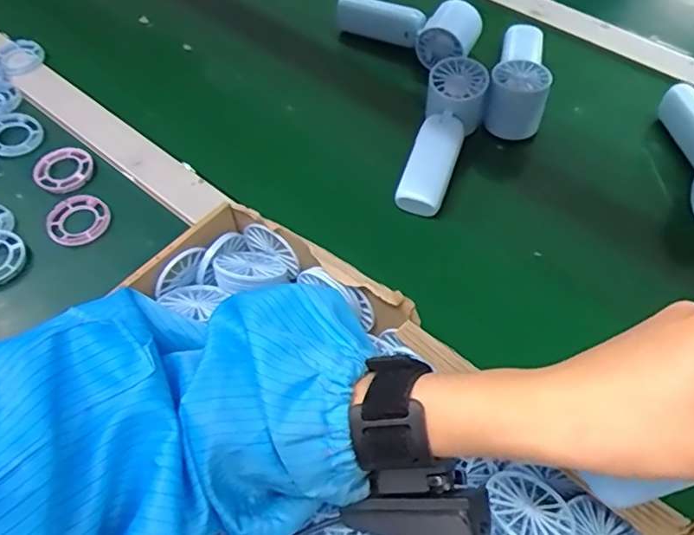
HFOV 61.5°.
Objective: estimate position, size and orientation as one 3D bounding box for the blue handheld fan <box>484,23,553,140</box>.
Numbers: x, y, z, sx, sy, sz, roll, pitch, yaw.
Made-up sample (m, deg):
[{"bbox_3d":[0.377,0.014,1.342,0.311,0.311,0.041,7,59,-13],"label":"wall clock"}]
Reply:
[{"bbox_3d":[0.168,-0.193,0.561,0.055,0.048,0.150,9,58,8],"label":"blue handheld fan"}]

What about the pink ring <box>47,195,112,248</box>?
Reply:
[{"bbox_3d":[-0.229,-0.040,0.497,0.050,0.013,0.044,-39,64,-21],"label":"pink ring"}]

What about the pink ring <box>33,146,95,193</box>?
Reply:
[{"bbox_3d":[-0.254,-0.091,0.524,0.048,0.012,0.049,-1,57,1],"label":"pink ring"}]

